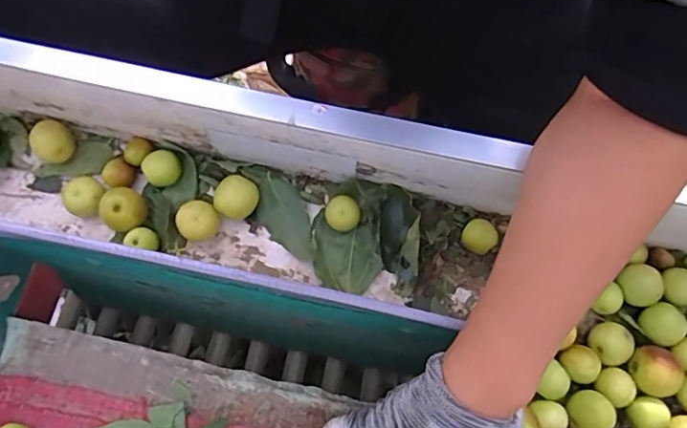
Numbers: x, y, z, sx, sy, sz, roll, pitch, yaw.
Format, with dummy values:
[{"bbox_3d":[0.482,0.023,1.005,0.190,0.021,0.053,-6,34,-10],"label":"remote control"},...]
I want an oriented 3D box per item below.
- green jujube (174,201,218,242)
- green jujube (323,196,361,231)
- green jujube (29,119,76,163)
[{"bbox_3d":[-0.119,0.008,0.445,0.032,0.030,0.032,0,77,1],"label":"green jujube"},{"bbox_3d":[-0.001,0.000,0.450,0.027,0.021,0.027,0,77,1],"label":"green jujube"},{"bbox_3d":[-0.246,-0.060,0.461,0.032,0.030,0.033,24,78,6],"label":"green jujube"}]

